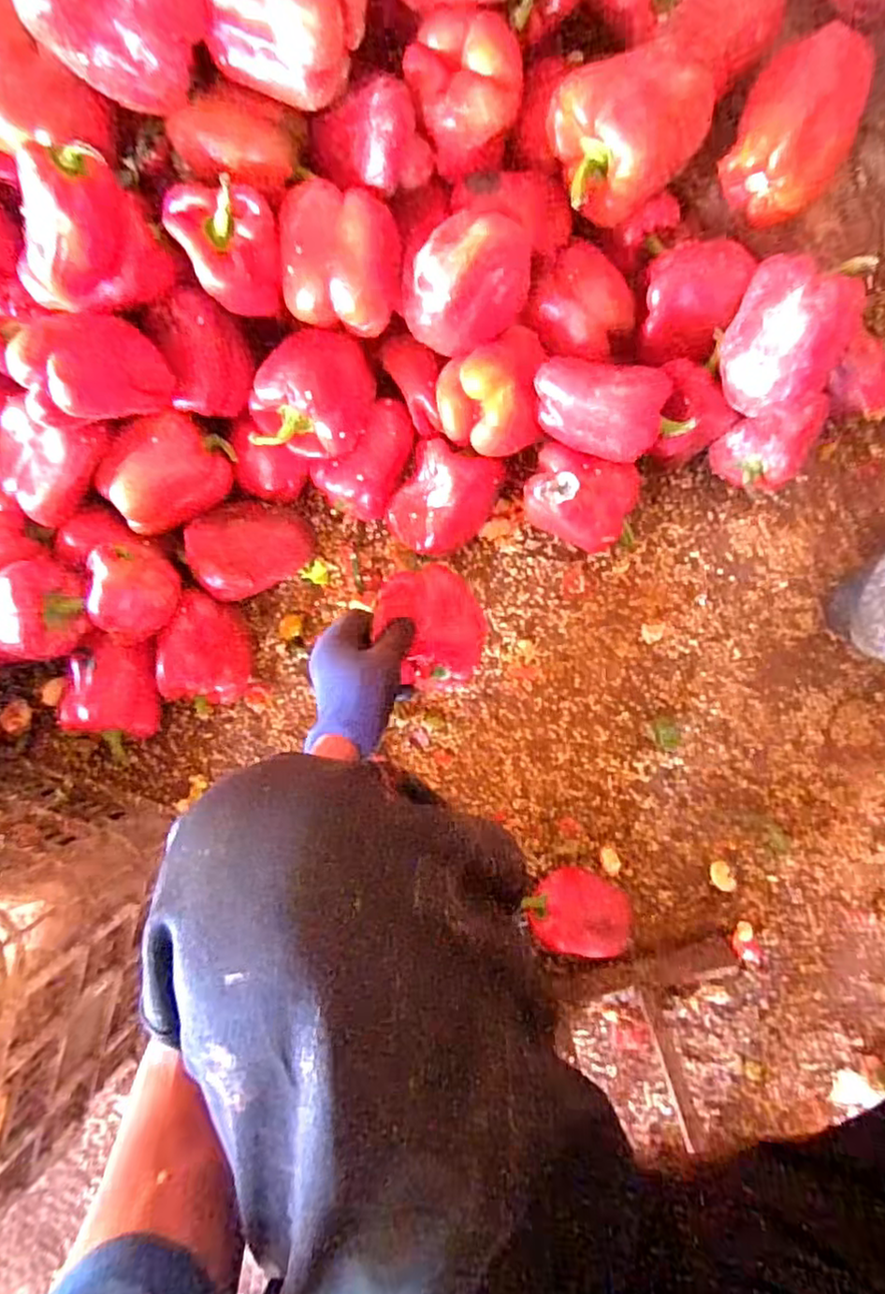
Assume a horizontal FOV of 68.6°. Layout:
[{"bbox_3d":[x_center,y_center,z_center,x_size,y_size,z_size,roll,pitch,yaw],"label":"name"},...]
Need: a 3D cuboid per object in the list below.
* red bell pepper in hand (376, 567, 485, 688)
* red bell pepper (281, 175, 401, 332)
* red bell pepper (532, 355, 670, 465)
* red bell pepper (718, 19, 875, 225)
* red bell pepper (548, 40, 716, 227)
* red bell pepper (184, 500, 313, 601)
[{"bbox_3d":[-0.005,-0.017,0.637,0.091,0.078,0.119,-16,90,6],"label":"red bell pepper in hand"},{"bbox_3d":[-0.085,-0.319,0.542,0.091,0.068,0.096,6,93,6],"label":"red bell pepper"},{"bbox_3d":[0.131,-0.198,0.550,0.108,0.075,0.065,10,93,6],"label":"red bell pepper"},{"bbox_3d":[0.295,-0.428,0.538,0.095,0.070,0.117,26,95,4],"label":"red bell pepper"},{"bbox_3d":[0.152,-0.401,0.508,0.119,0.069,0.092,-17,90,6],"label":"red bell pepper"},{"bbox_3d":[-0.192,-0.099,0.650,0.103,0.091,0.079,-30,89,6],"label":"red bell pepper"}]

